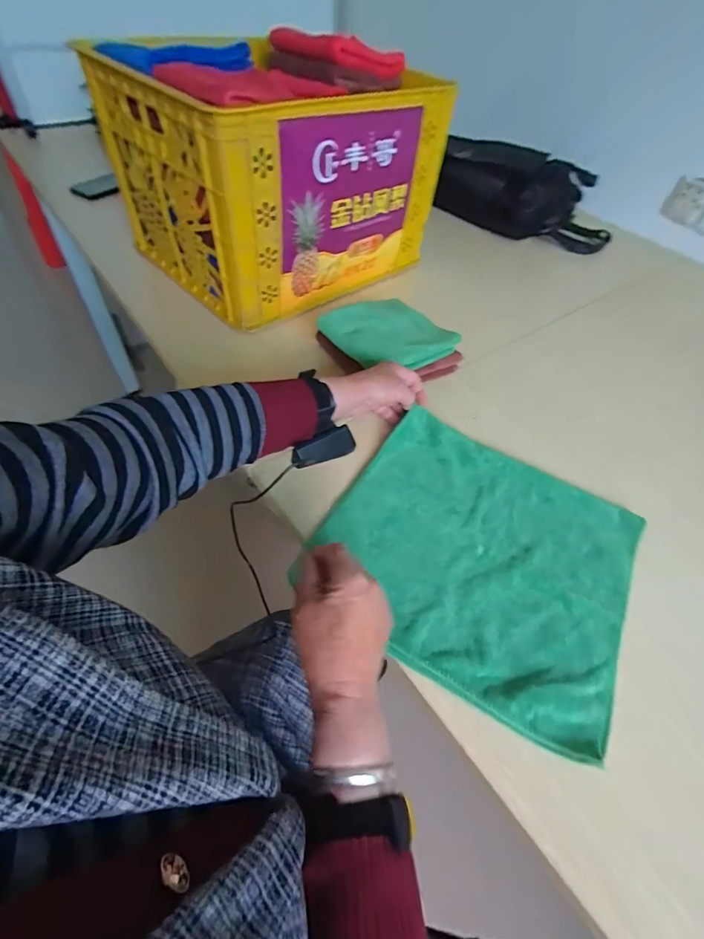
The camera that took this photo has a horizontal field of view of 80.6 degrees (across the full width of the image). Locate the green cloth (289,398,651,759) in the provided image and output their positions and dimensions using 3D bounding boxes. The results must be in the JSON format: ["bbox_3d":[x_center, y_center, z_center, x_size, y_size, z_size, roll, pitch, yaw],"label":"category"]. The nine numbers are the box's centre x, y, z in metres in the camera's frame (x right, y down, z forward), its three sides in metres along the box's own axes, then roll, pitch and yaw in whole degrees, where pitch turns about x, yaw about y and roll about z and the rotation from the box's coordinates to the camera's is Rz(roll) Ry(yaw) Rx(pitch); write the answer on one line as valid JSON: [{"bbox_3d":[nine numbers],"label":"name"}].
[{"bbox_3d":[0.138,0.086,0.461,0.315,0.016,0.296,27,54,16],"label":"green cloth"}]

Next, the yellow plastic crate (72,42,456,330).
[{"bbox_3d":[-0.132,-0.536,0.755,0.450,0.280,0.392,-35,62,-28],"label":"yellow plastic crate"}]

